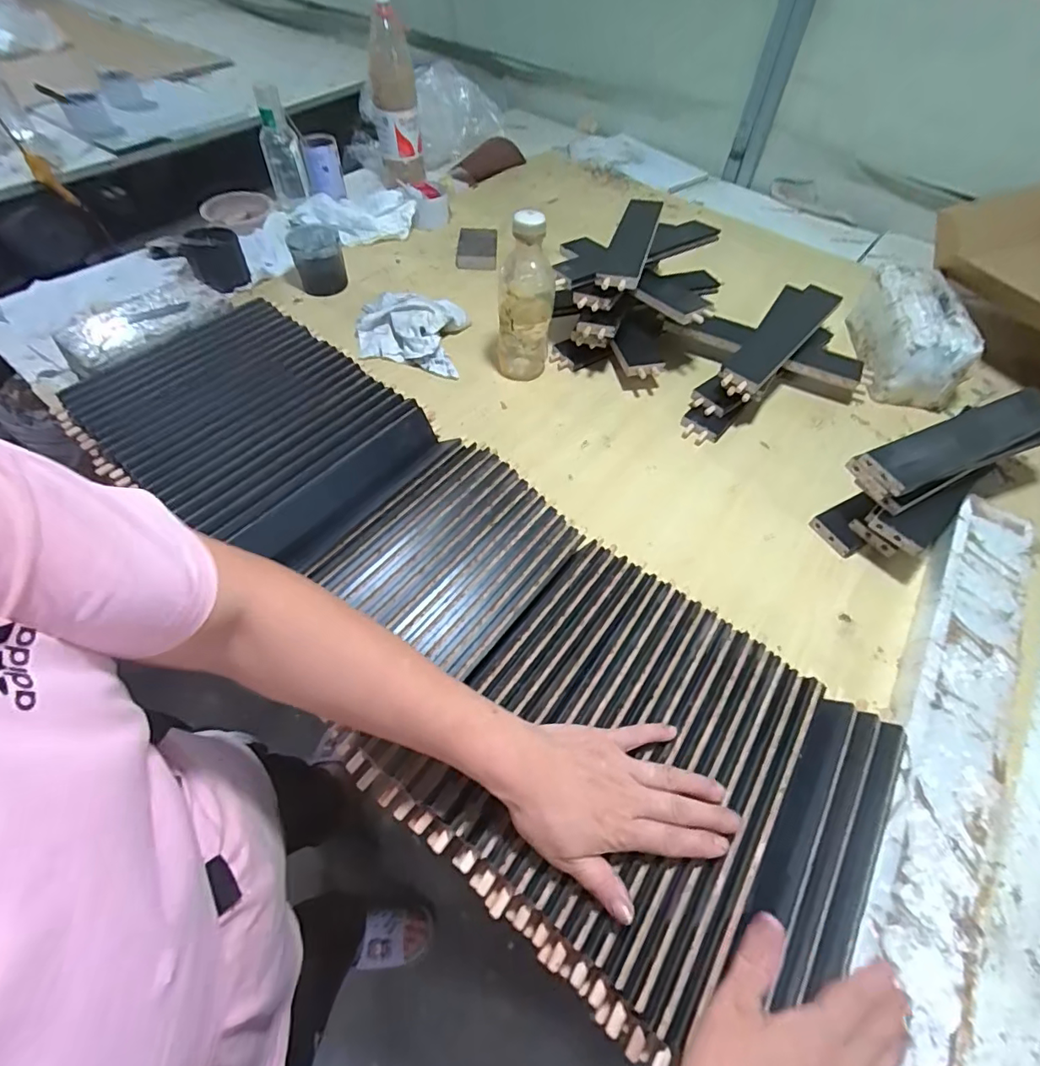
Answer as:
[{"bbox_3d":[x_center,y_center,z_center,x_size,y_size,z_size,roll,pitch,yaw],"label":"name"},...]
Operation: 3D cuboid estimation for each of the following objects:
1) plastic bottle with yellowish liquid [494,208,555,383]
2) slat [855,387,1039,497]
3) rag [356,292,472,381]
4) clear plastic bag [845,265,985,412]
[{"bbox_3d":[0.006,-0.313,0.697,0.077,0.211,0.068,5,55,1],"label":"plastic bottle with yellowish liquid"},{"bbox_3d":[0.511,-0.109,0.585,0.290,0.022,0.056,-20,58,-15],"label":"slat"},{"bbox_3d":[-0.169,-0.312,0.788,0.170,0.054,0.151,8,55,3],"label":"rag"},{"bbox_3d":[0.592,-0.301,0.779,0.127,0.100,0.209,12,55,6],"label":"clear plastic bag"}]

